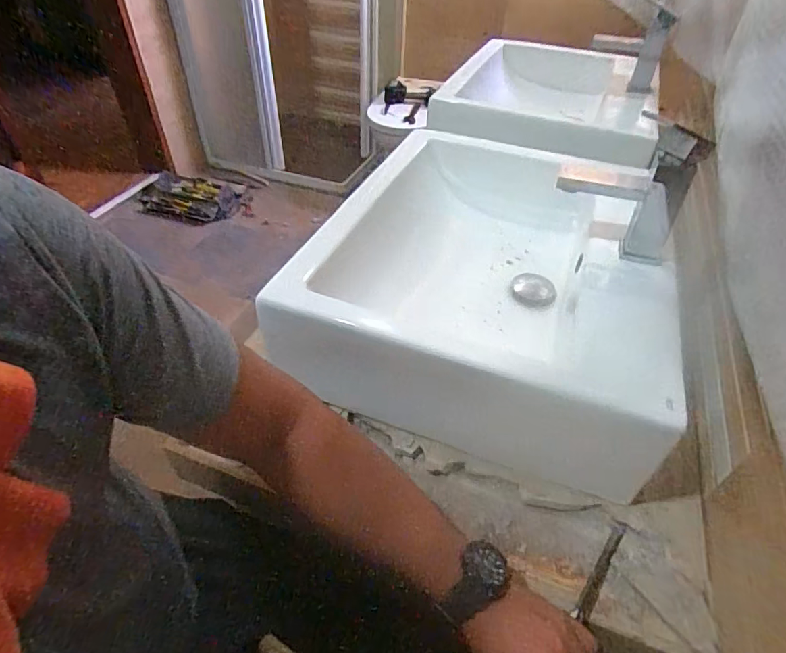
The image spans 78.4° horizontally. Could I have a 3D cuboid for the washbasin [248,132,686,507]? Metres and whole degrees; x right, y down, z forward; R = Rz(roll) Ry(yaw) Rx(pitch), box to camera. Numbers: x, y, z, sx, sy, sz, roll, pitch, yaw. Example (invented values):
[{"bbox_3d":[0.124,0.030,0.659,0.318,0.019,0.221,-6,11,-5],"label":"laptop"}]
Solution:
[{"bbox_3d":[0.142,-0.107,0.728,0.453,0.119,0.580,13,45,11],"label":"washbasin"}]

